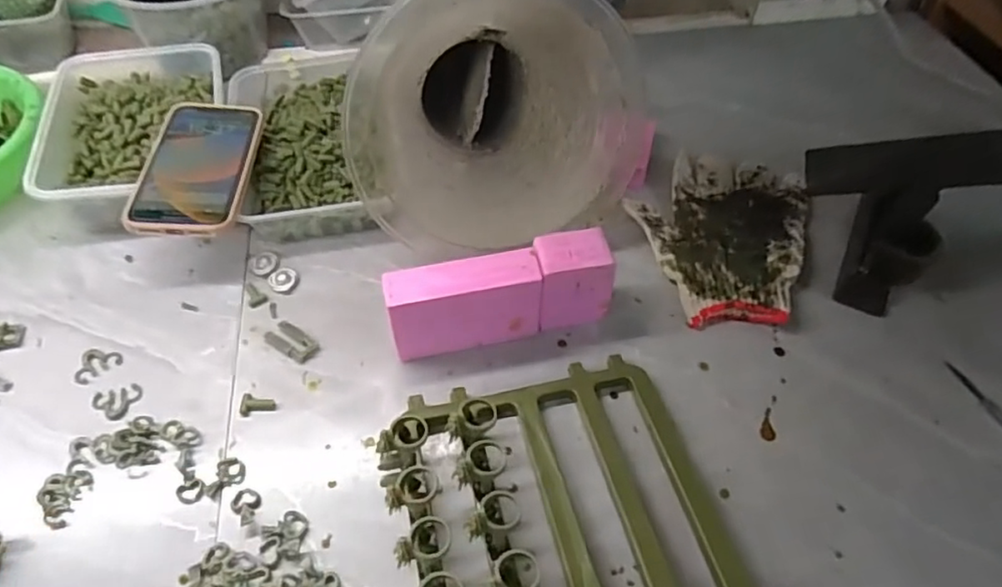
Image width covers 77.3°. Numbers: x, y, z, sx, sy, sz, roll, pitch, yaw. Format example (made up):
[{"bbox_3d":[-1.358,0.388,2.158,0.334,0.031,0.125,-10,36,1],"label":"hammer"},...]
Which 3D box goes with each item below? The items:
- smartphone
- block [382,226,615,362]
[{"bbox_3d":[-0.244,-0.107,0.510,0.077,0.015,0.153,-3,52,-3],"label":"smartphone"},{"bbox_3d":[0.000,0.004,0.464,0.161,0.069,0.041,-14,54,-11],"label":"block"}]

